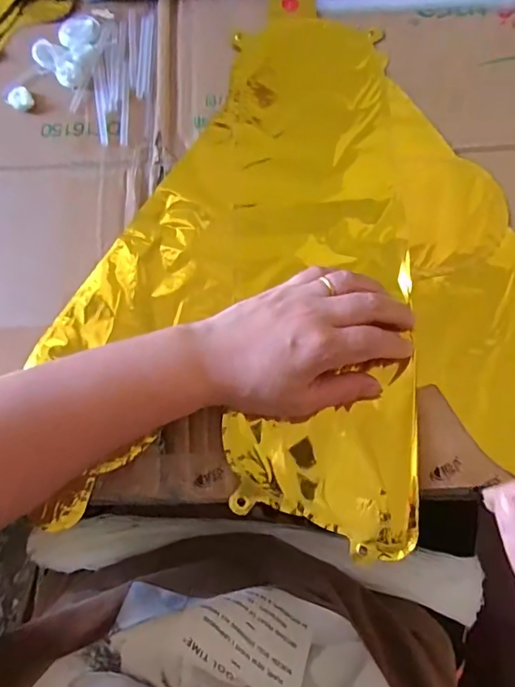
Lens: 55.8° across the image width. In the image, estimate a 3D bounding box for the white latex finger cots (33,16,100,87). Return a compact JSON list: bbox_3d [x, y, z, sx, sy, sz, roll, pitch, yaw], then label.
[{"bbox_3d":[-0.149,-0.243,0.397,0.042,0.015,0.064,31,76,10],"label":"white latex finger cots"}]

